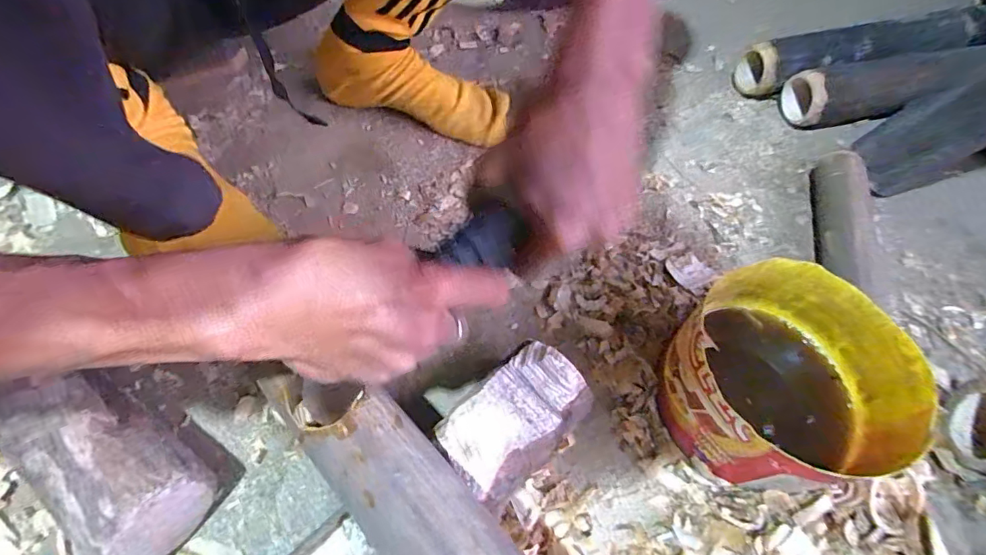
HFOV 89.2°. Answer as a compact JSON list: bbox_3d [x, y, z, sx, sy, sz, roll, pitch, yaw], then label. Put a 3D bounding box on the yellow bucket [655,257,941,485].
[{"bbox_3d":[0.207,0.071,0.374,0.145,0.094,0.151,2,57,-3],"label":"yellow bucket"}]

